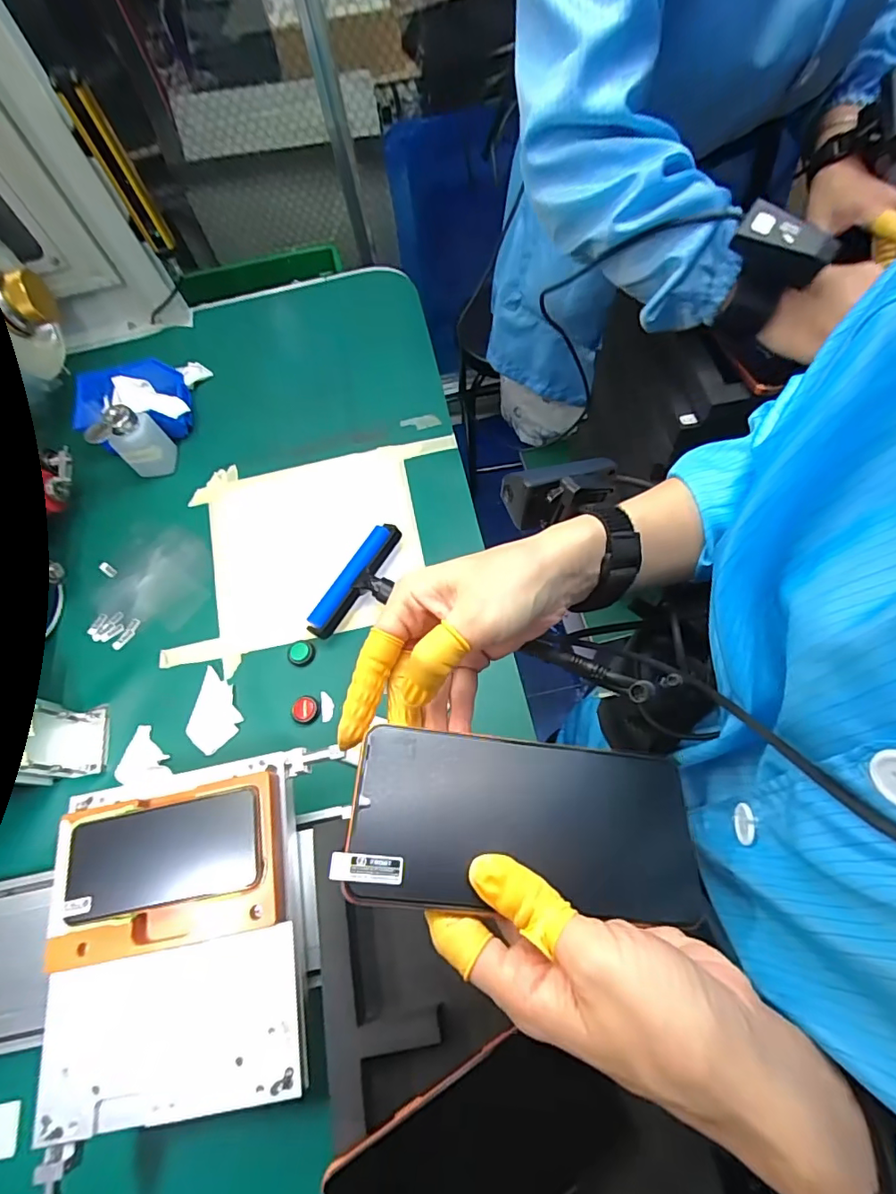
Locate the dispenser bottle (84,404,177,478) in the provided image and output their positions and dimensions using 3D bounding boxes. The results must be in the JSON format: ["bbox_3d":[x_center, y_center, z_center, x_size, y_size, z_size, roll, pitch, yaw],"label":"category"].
[{"bbox_3d":[-0.434,-0.213,0.717,0.070,0.106,0.054,-18,64,-4],"label":"dispenser bottle"}]

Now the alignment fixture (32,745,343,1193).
[{"bbox_3d":[-0.207,0.266,0.404,0.209,0.029,0.248,-11,67,-3],"label":"alignment fixture"}]

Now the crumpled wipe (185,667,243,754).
[{"bbox_3d":[-0.268,0.131,0.599,0.058,0.004,0.095,3,67,4],"label":"crumpled wipe"}]

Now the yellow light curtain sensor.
[{"bbox_3d":[-0.427,-0.551,0.677,0.045,0.203,0.046,-32,64,-9],"label":"yellow light curtain sensor"}]

